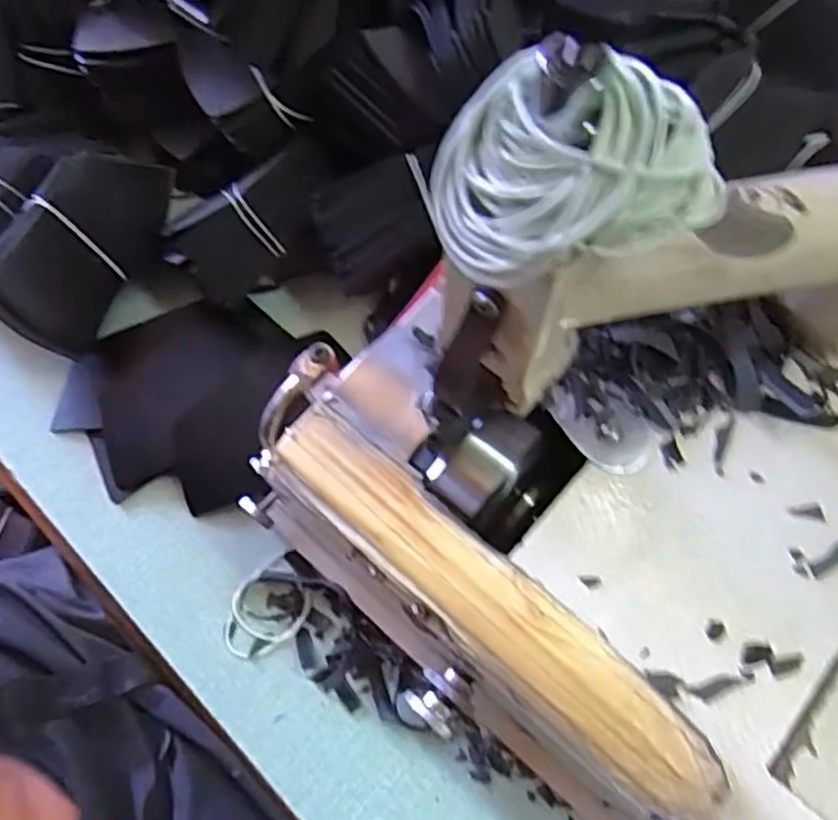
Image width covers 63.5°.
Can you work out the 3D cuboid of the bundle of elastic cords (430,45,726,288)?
[{"bbox_3d":[0.041,-0.065,0.173,0.072,0.040,0.049,-16,70,-4],"label":"bundle of elastic cords"}]

